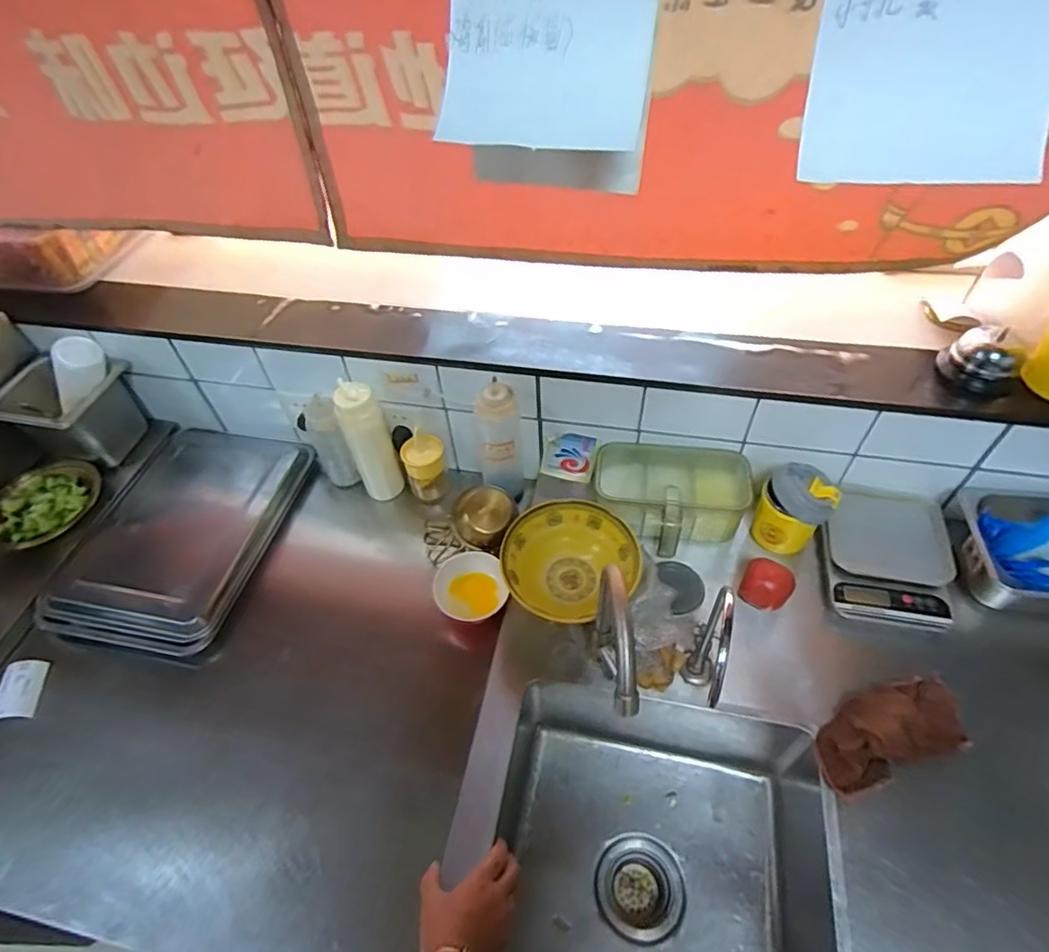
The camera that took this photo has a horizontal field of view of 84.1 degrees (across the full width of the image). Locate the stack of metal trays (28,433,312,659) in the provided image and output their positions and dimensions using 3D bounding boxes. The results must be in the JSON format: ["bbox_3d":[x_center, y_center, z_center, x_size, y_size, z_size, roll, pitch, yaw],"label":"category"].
[{"bbox_3d":[-0.555,0.075,0.950,0.293,0.043,0.400,10,51,11],"label":"stack of metal trays"}]

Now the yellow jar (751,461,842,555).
[{"bbox_3d":[0.371,0.048,0.811,0.092,0.119,0.072,28,57,24],"label":"yellow jar"}]

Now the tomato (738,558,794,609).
[{"bbox_3d":[0.321,0.147,0.777,0.063,0.046,0.052,30,58,25],"label":"tomato"}]

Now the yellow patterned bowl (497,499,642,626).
[{"bbox_3d":[0.070,0.117,0.818,0.187,0.064,0.154,18,54,18],"label":"yellow patterned bowl"}]

